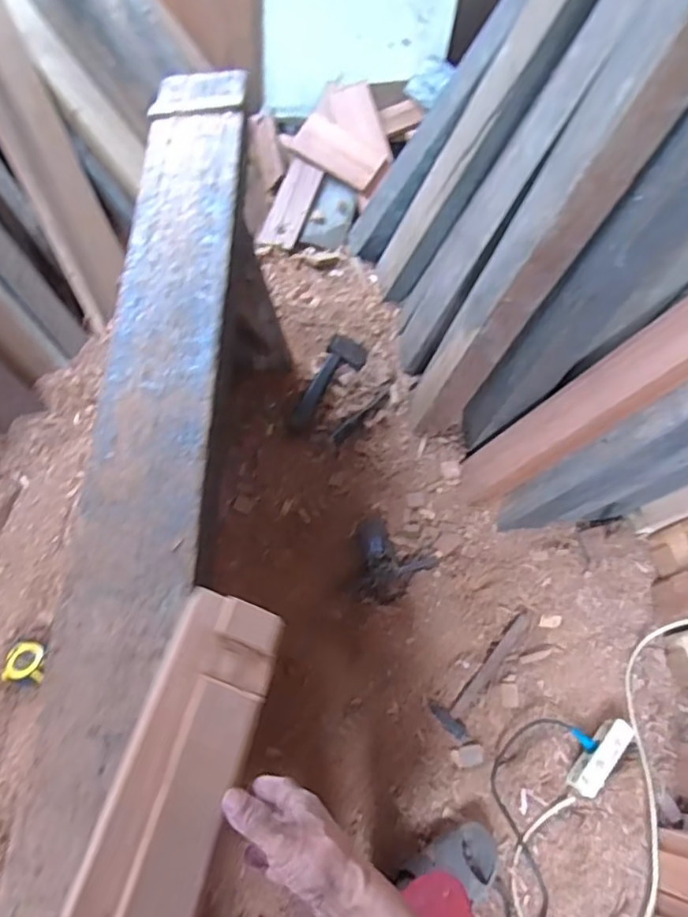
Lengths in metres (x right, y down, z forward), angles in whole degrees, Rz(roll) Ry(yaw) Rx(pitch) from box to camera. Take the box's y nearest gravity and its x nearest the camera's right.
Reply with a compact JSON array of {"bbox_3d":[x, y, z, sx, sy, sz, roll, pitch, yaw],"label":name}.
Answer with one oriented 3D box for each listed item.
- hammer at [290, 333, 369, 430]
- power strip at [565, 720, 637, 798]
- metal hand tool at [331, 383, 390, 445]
[{"bbox_3d":[-0.035,-0.201,1.612,0.106,0.038,0.298,18,65,11],"label":"hammer"},{"bbox_3d":[0.497,0.576,1.200,0.055,0.031,0.163,37,70,18],"label":"power strip"},{"bbox_3d":[0.047,-0.115,1.583,0.035,0.008,0.214,39,71,19],"label":"metal hand tool"}]

